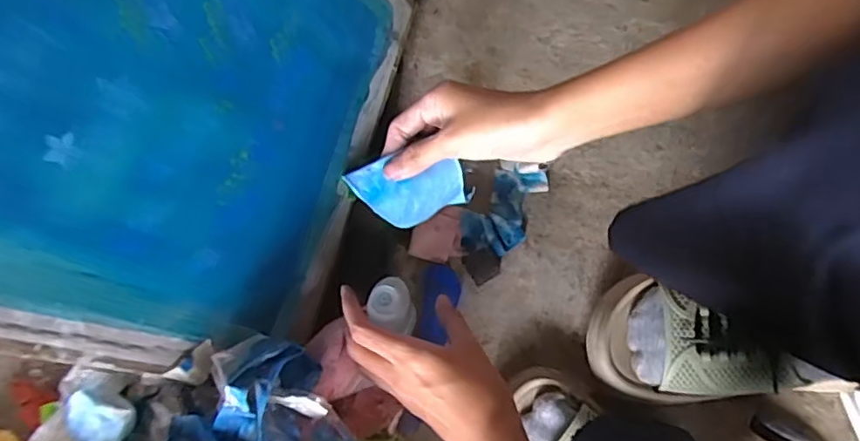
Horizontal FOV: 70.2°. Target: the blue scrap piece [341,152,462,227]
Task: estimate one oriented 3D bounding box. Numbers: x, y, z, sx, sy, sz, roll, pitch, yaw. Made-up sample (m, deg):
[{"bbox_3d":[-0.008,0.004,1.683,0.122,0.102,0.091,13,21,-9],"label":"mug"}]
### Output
[{"bbox_3d":[-0.010,-0.019,0.428,0.097,0.027,0.040,-1,74,-37],"label":"blue scrap piece"}]

